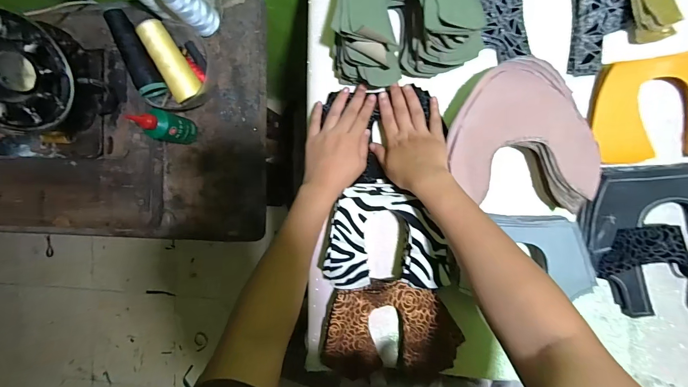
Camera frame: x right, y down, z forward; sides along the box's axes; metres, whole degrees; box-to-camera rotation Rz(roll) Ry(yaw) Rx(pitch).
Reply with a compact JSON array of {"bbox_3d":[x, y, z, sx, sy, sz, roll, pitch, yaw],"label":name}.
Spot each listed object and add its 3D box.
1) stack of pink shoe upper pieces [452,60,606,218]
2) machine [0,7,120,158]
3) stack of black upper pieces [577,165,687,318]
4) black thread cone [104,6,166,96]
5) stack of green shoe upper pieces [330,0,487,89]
[{"bbox_3d":[0.223,-0.075,0.412,0.165,0.030,0.173,3,92,9],"label":"stack of pink shoe upper pieces"},{"bbox_3d":[-0.566,-0.144,0.450,0.396,0.208,0.176,1,91,9],"label":"machine"},{"bbox_3d":[0.404,0.057,0.396,0.184,0.028,0.188,-9,90,9],"label":"stack of black upper pieces"},{"bbox_3d":[-0.291,-0.197,0.453,0.033,0.033,0.115,-17,108,9],"label":"black thread cone"},{"bbox_3d":[0.072,-0.244,0.418,0.191,0.069,0.185,-6,90,9],"label":"stack of green shoe upper pieces"}]

